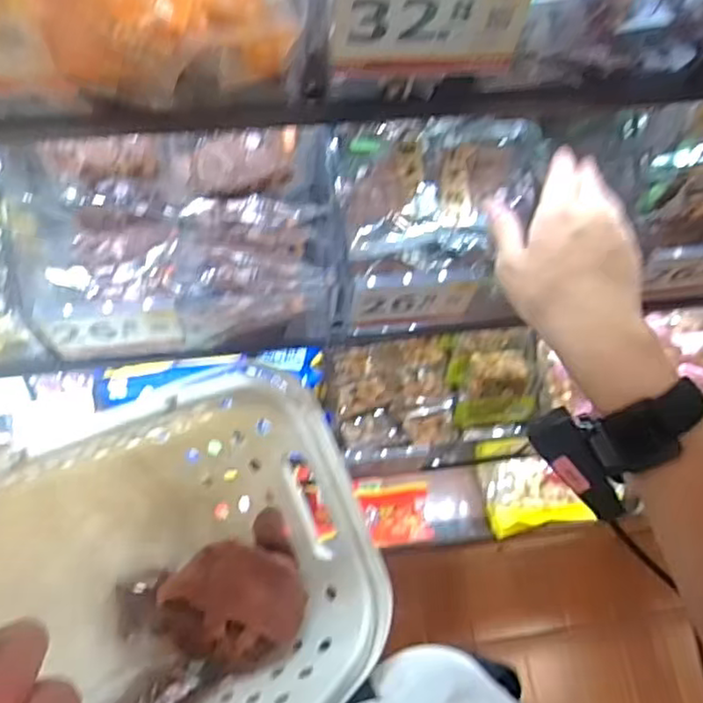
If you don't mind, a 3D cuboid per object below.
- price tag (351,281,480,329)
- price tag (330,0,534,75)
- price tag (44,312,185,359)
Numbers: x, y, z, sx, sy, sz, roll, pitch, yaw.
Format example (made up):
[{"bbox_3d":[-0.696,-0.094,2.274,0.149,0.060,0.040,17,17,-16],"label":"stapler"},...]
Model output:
[{"bbox_3d":[0.048,-0.034,0.527,0.089,0.042,0.007,-6,50,-8],"label":"price tag"},{"bbox_3d":[0.038,-0.154,0.326,0.094,0.059,0.007,-7,66,-5],"label":"price tag"},{"bbox_3d":[-0.168,-0.012,0.493,0.089,0.038,0.010,-8,66,-6],"label":"price tag"}]

